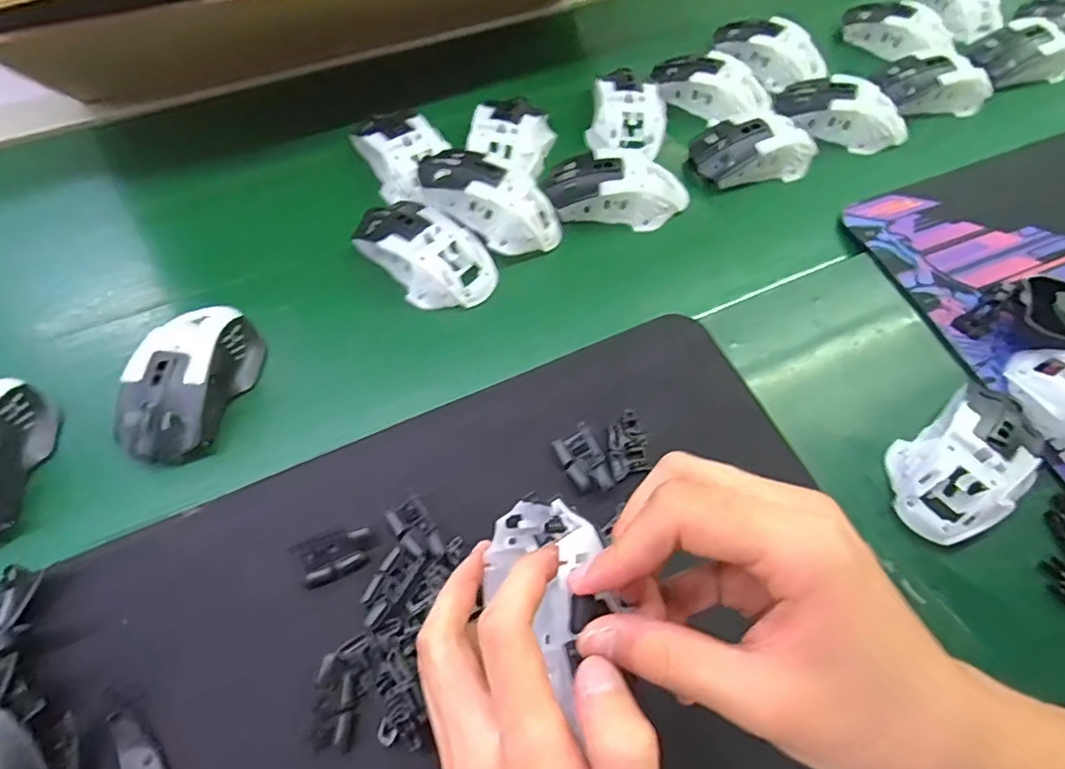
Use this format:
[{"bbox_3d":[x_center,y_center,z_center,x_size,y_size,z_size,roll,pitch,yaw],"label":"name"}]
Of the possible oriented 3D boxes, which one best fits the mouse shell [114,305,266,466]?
[{"bbox_3d":[-0.223,-0.004,0.386,0.063,0.050,0.115,6,61,2],"label":"mouse shell"}]

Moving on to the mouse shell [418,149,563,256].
[{"bbox_3d":[-0.029,-0.140,0.440,0.113,0.032,0.058,28,62,-10],"label":"mouse shell"}]

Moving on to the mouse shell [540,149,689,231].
[{"bbox_3d":[0.069,-0.160,0.471,0.110,0.035,0.067,-9,62,-7],"label":"mouse shell"}]

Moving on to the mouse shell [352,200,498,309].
[{"bbox_3d":[-0.079,-0.102,0.433,0.109,0.031,0.062,39,67,18],"label":"mouse shell"}]

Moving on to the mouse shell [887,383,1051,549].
[{"bbox_3d":[0.274,0.043,0.362,0.114,0.035,0.061,-32,67,-17],"label":"mouse shell"}]

